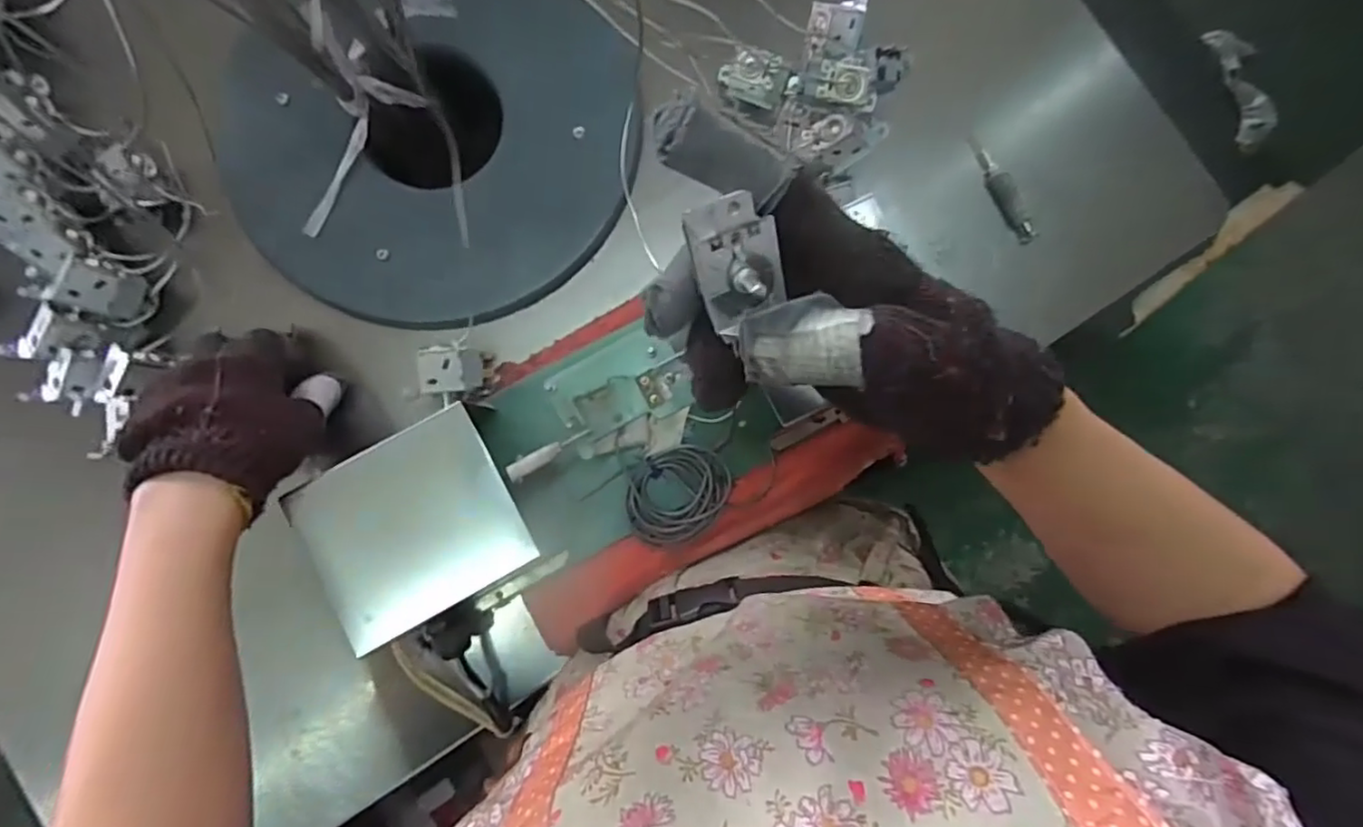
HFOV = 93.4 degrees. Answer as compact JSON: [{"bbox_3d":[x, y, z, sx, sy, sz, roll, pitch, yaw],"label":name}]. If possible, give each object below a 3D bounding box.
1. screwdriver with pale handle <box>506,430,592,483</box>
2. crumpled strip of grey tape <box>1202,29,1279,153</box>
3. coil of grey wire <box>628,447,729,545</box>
[{"bbox_3d":[-0.088,0.025,0.424,0.059,0.008,0.012,-31,86,-4],"label":"screwdriver with pale handle"},{"bbox_3d":[0.698,-0.404,0.795,0.058,0.036,0.163,-9,85,-2],"label":"crumpled strip of grey tape"},{"bbox_3d":[-0.003,0.059,0.469,0.063,0.011,0.077,41,85,2],"label":"coil of grey wire"}]

